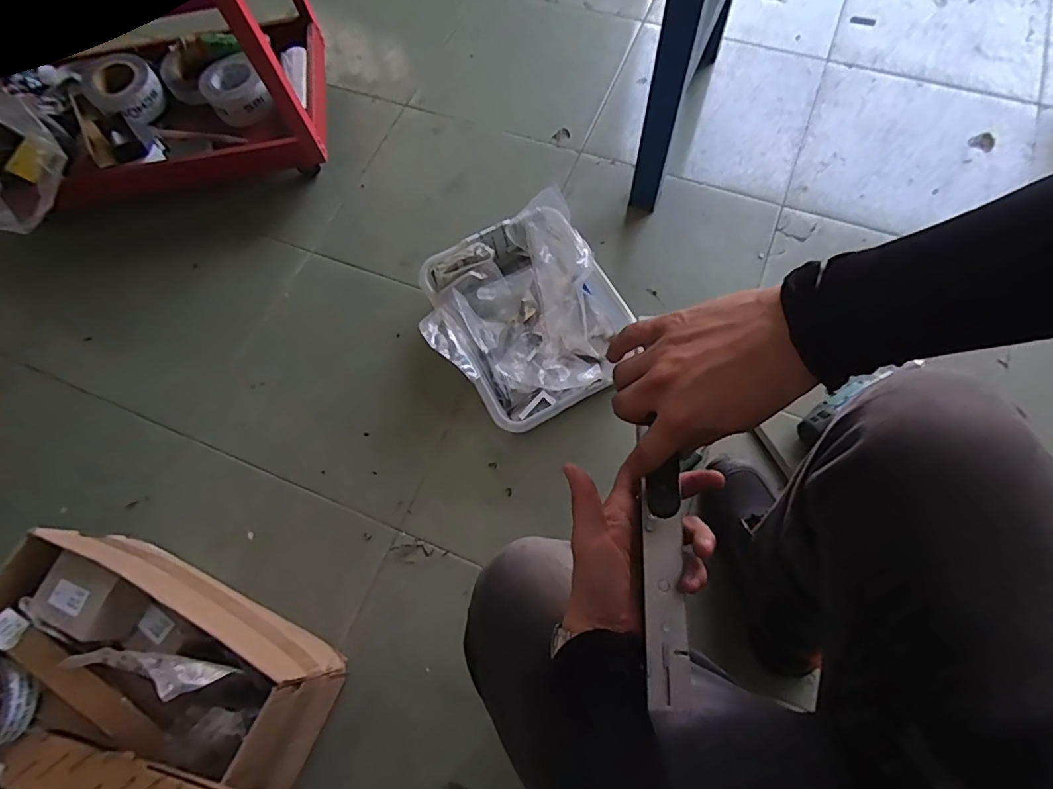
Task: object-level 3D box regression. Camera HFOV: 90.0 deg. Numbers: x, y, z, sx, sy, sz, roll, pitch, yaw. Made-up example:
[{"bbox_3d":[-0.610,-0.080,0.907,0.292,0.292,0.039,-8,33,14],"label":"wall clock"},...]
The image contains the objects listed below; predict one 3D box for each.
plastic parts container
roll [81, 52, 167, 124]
[{"bbox_3d":[-0.003,-0.124,0.880,0.305,0.120,0.345,-28,69,-8],"label":"plastic parts container"},{"bbox_3d":[-0.804,-0.612,1.058,0.132,0.044,0.152,-40,72,-11],"label":"roll"}]

